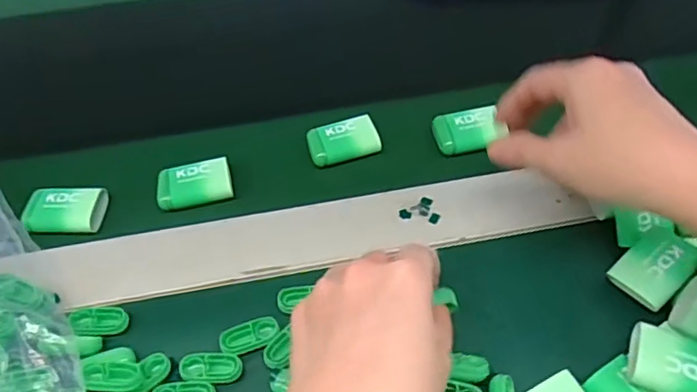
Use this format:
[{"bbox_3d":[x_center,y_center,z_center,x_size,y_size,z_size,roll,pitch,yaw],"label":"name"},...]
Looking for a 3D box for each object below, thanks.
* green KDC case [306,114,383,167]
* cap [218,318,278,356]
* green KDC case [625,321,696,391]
[{"bbox_3d":[-0.004,-0.042,0.428,0.051,0.009,0.034,-14,53,-8],"label":"green KDC case"},{"bbox_3d":[-0.057,0.080,0.330,0.033,0.005,0.016,-16,53,-10],"label":"cap"},{"bbox_3d":[0.166,0.088,0.293,0.044,0.017,0.033,18,55,16],"label":"green KDC case"}]

